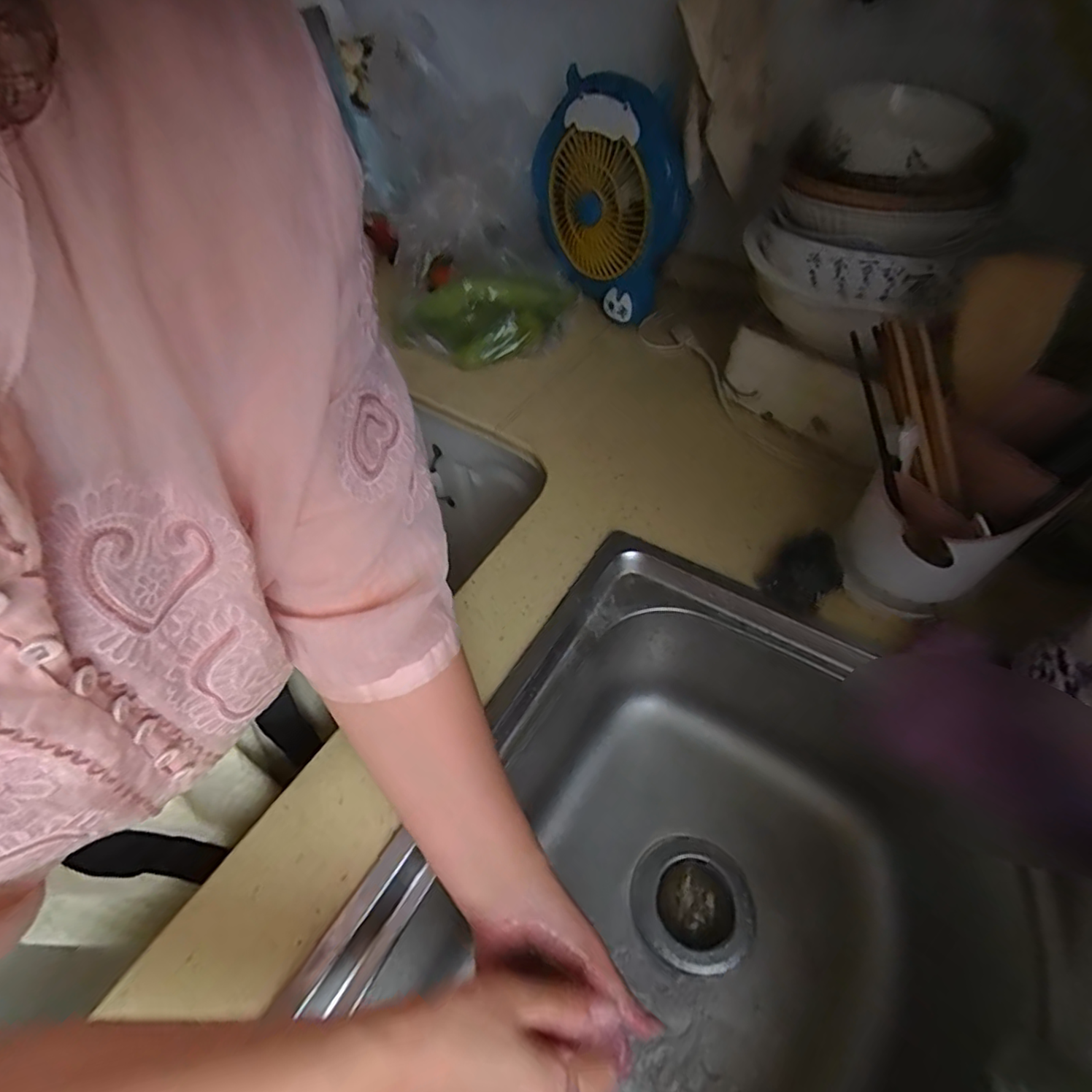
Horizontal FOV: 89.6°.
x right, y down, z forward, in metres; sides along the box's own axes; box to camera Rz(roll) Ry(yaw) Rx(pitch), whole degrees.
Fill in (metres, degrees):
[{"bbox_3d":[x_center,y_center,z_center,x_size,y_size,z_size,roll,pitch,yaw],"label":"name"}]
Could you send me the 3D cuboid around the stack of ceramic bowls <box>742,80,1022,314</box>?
[{"bbox_3d":[0.307,-0.332,0.523,0.198,0.112,0.217,23,57,21],"label":"stack of ceramic bowls"}]

